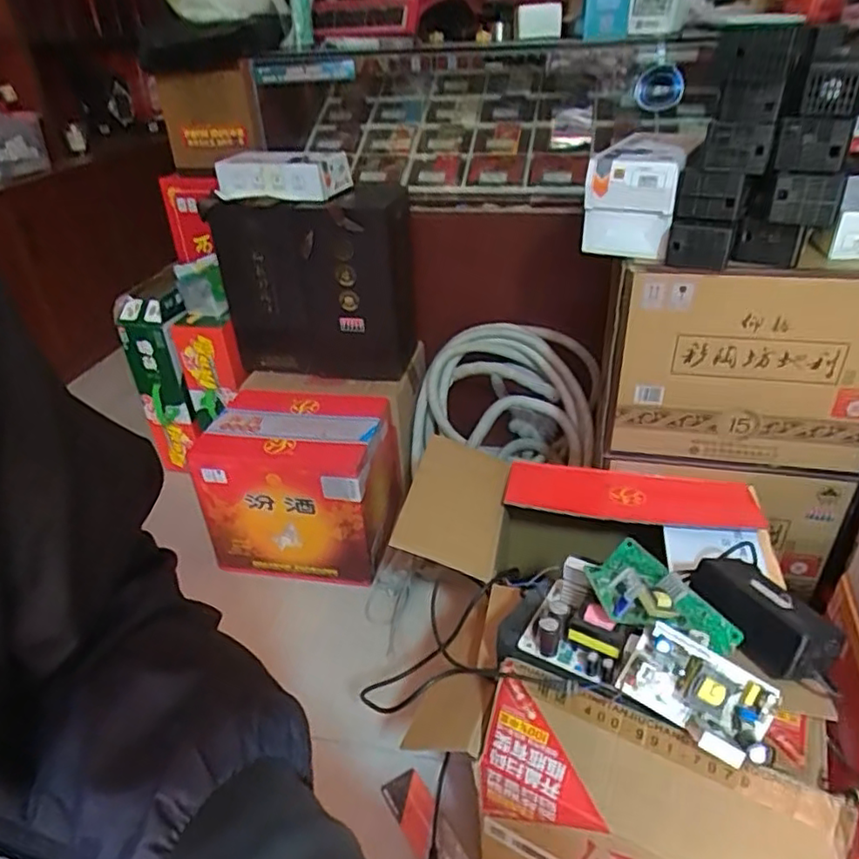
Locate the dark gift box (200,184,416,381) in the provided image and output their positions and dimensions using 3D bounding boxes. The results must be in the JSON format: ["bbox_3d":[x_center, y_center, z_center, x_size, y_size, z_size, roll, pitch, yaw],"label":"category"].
[{"bbox_3d":[-0.215,-0.283,1.261,0.387,0.345,0.132,8,35,17],"label":"dark gift box"}]

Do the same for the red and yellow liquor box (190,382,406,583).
[{"bbox_3d":[-0.254,0.101,1.264,0.332,0.287,0.267,6,35,14],"label":"red and yellow liquor box"}]

